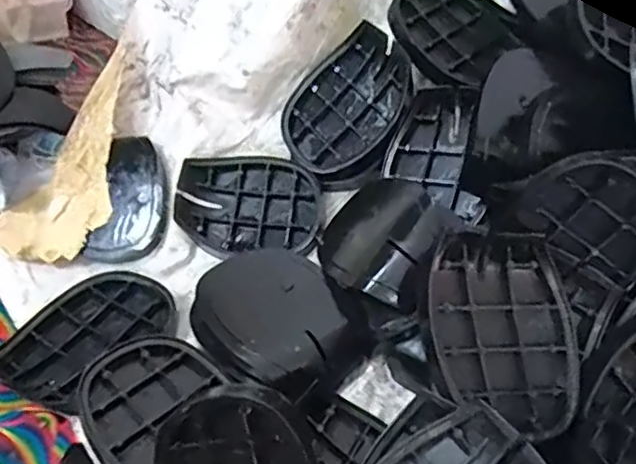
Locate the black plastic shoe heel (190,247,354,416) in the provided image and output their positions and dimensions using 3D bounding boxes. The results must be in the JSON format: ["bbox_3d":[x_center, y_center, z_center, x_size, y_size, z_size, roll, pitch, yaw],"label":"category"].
[{"bbox_3d":[-0.027,0.061,0.423,0.091,0.029,0.131,-24,51,-29],"label":"black plastic shoe heel"}]

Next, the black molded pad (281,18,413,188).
[{"bbox_3d":[0.026,-0.103,0.504,0.094,0.021,0.123,36,89,22],"label":"black molded pad"}]

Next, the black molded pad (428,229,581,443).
[{"bbox_3d":[0.110,0.060,0.370,0.092,0.025,0.115,2,81,-13],"label":"black molded pad"}]

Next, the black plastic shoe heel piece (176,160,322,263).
[{"bbox_3d":[-0.055,-0.024,0.500,0.121,0.022,0.084,-1,67,13],"label":"black plastic shoe heel piece"}]

